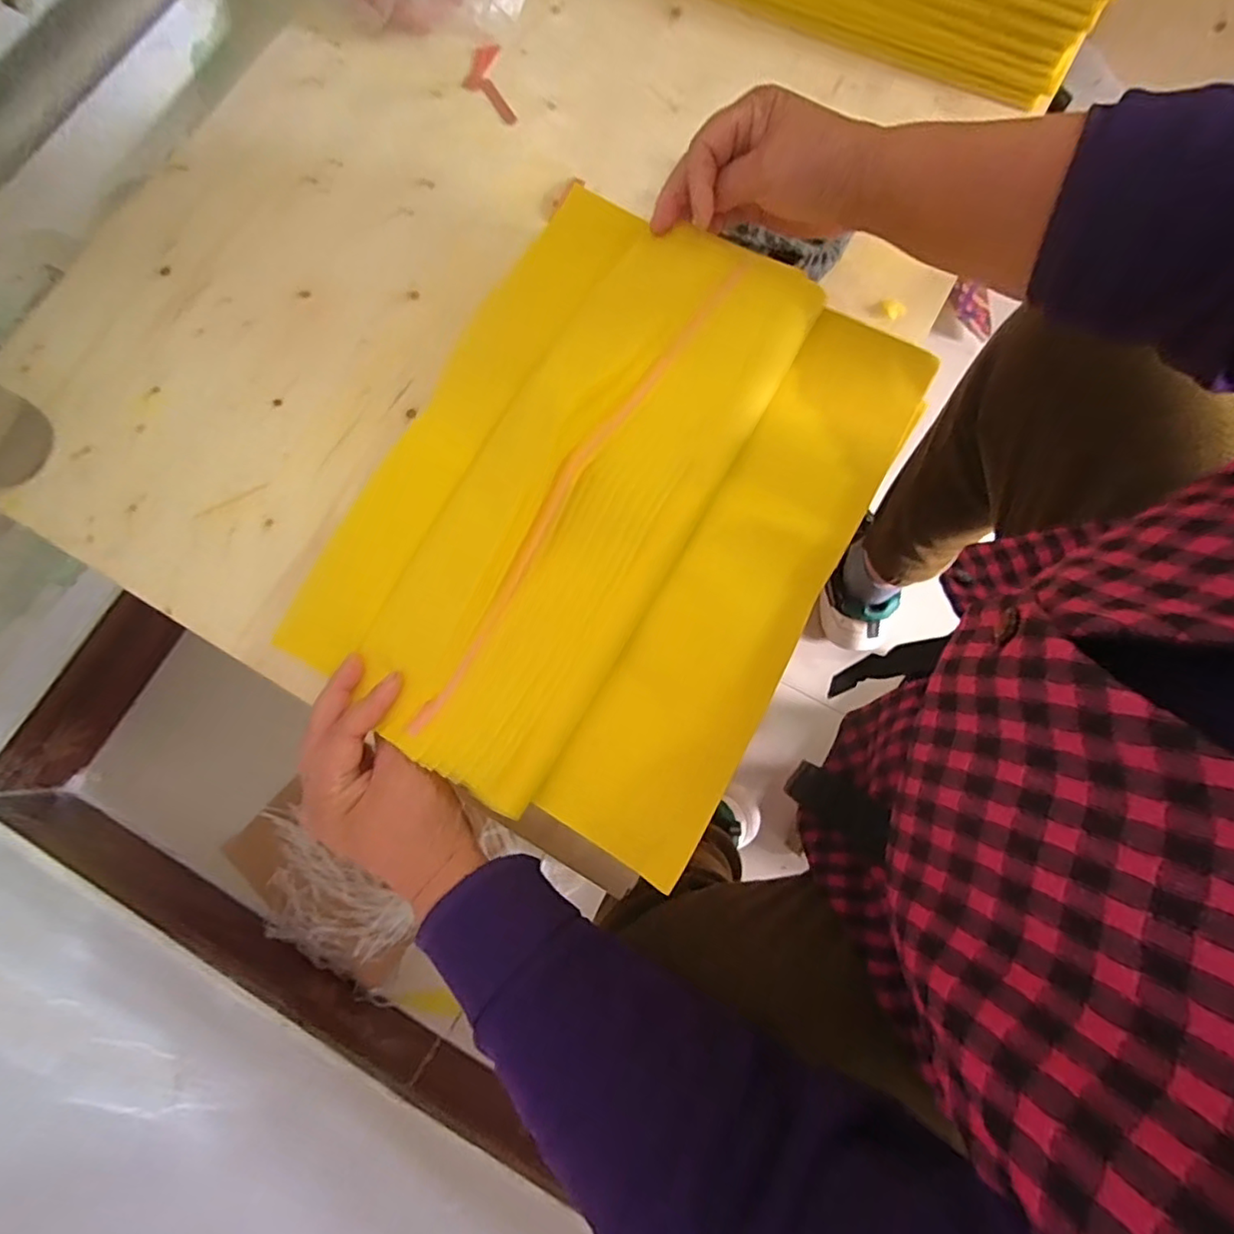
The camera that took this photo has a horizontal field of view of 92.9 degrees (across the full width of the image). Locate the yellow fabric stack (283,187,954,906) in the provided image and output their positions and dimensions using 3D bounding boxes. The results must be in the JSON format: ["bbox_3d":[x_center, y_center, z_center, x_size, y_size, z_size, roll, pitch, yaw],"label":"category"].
[{"bbox_3d":[0.001,-0.071,0.343,0.261,0.041,0.351,30,79,6],"label":"yellow fabric stack"}]

